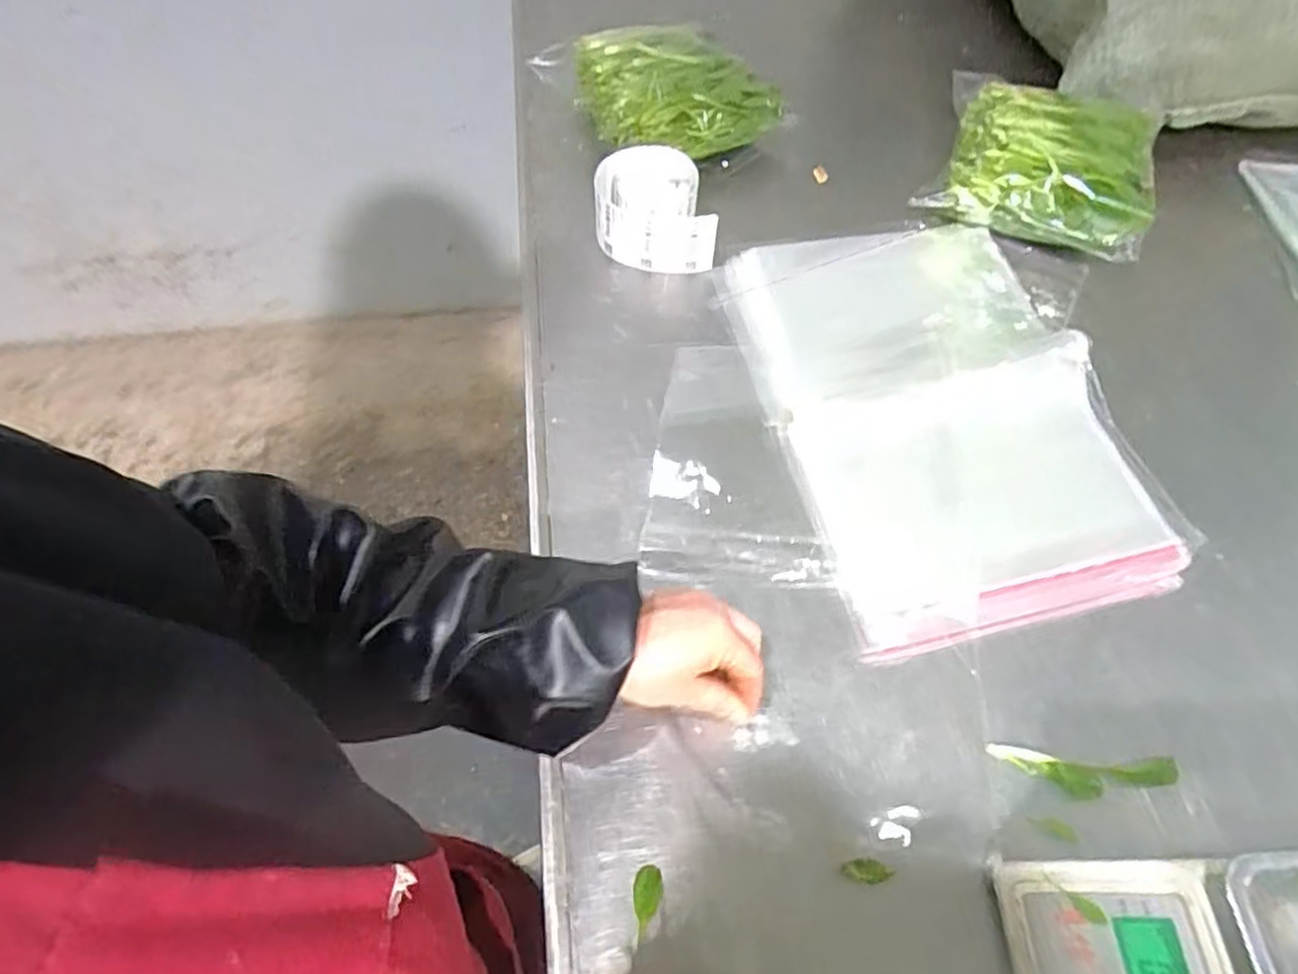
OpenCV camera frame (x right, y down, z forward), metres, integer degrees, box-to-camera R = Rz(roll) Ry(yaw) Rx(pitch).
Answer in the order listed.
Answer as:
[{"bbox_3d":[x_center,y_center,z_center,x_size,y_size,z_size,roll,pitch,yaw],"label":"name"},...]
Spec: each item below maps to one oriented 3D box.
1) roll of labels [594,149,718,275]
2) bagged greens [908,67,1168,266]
[{"bbox_3d":[0.004,-0.265,0.668,0.111,0.064,0.098,-1,61,-1],"label":"roll of labels"},{"bbox_3d":[0.379,-0.312,0.682,0.199,0.093,0.149,20,62,10],"label":"bagged greens"}]

